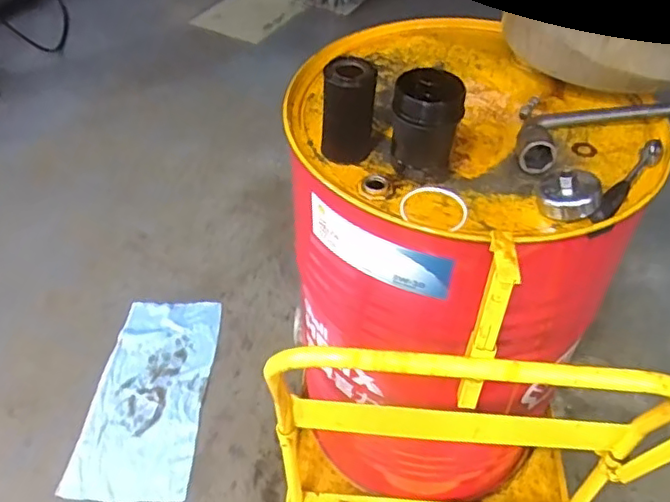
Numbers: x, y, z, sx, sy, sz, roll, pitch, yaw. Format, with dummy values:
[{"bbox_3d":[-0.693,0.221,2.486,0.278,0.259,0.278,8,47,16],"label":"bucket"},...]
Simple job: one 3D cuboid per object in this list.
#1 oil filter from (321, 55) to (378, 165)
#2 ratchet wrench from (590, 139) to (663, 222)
[{"bbox_3d":[0.019,-0.188,0.824,0.074,0.136,0.070,1,47,1],"label":"oil filter"},{"bbox_3d":[0.390,-0.096,0.793,0.025,0.029,0.213,31,54,26],"label":"ratchet wrench"}]

